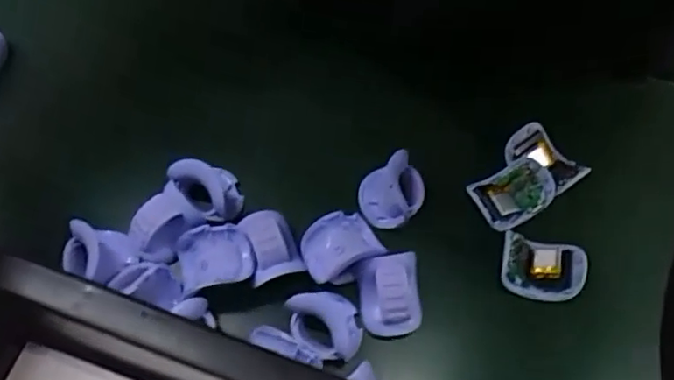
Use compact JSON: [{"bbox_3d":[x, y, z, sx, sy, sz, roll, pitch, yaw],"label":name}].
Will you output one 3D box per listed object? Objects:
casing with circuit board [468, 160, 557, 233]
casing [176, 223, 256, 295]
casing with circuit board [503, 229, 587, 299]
[{"bbox_3d":[0.093,0.002,0.328,0.039,0.017,0.030,-24,67,-12],"label":"casing with circuit board"},{"bbox_3d":[-0.060,0.034,0.302,0.037,0.021,0.026,-9,65,-6],"label":"casing"},{"bbox_3d":[0.103,0.039,0.314,0.041,0.015,0.028,13,65,5],"label":"casing with circuit board"}]

